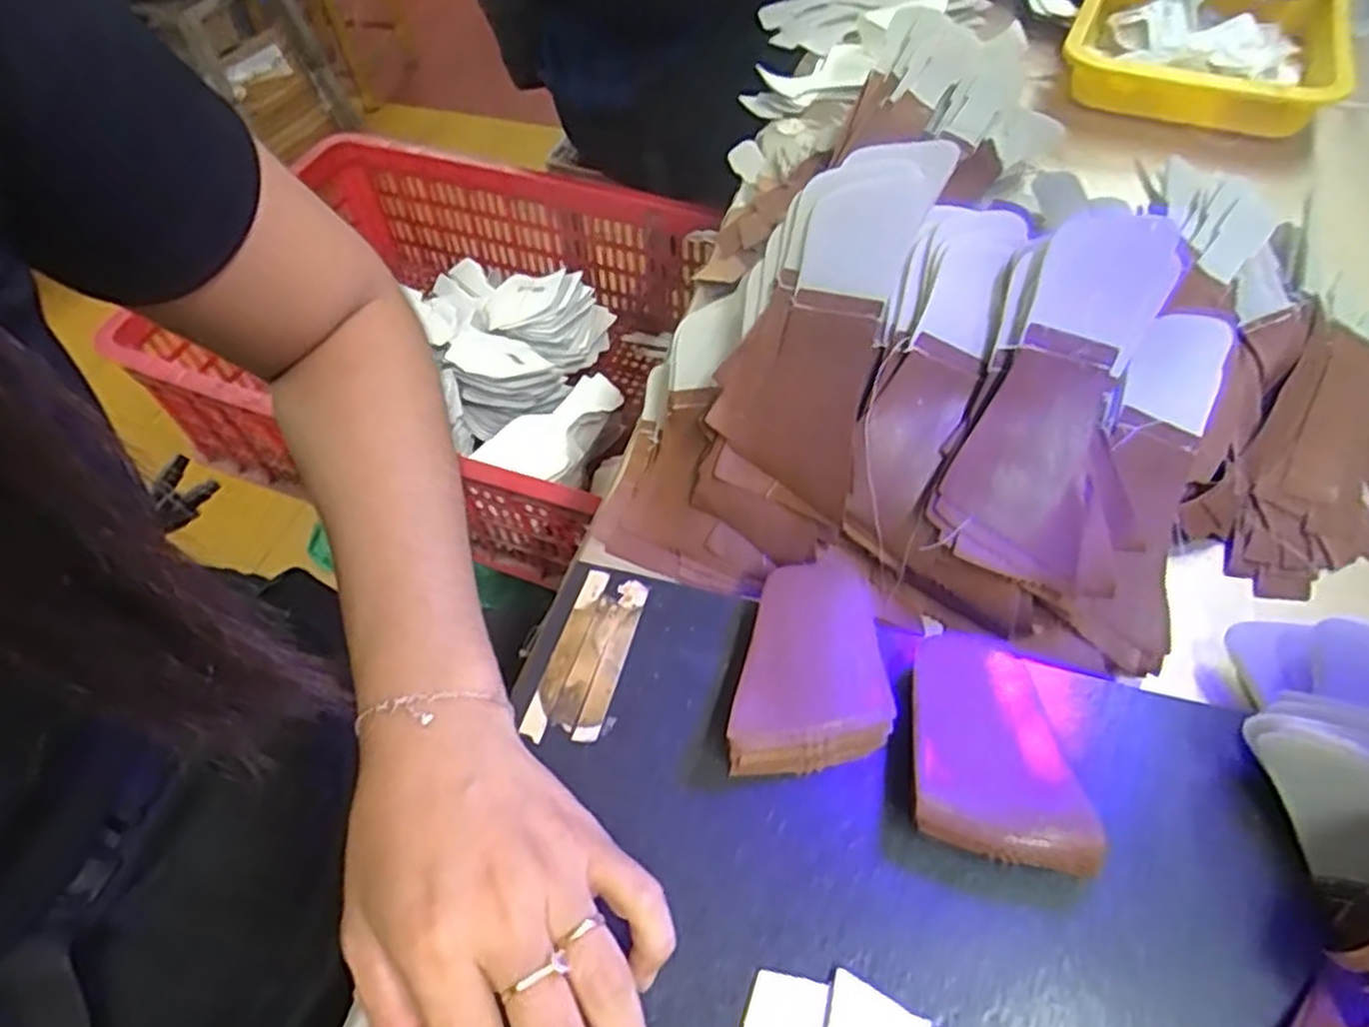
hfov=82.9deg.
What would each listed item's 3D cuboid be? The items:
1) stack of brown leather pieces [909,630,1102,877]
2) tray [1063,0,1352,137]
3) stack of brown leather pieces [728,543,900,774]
[{"bbox_3d":[0.120,0.089,0.297,0.064,0.023,0.078,7,56,8],"label":"stack of brown leather pieces"},{"bbox_3d":[0.437,-0.399,0.653,0.208,0.048,0.220,18,60,13],"label":"tray"},{"bbox_3d":[0.049,0.060,0.320,0.063,0.019,0.088,-2,55,1],"label":"stack of brown leather pieces"}]

